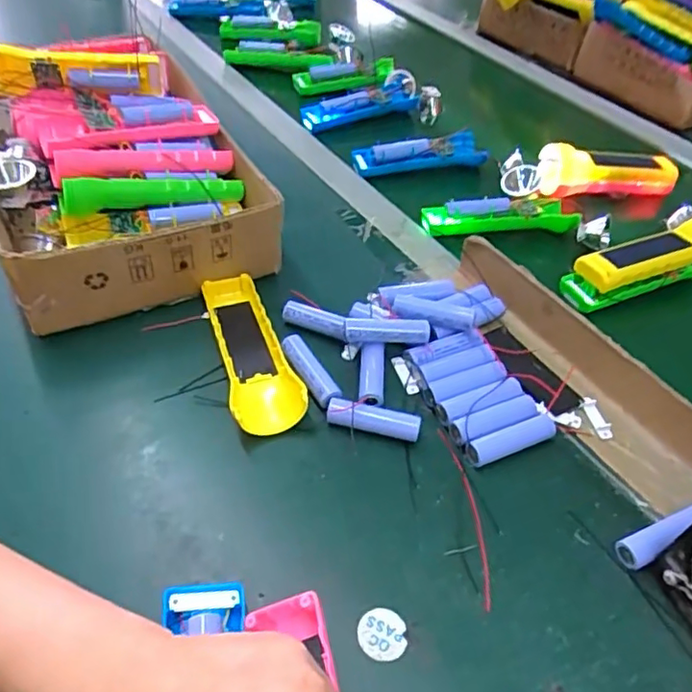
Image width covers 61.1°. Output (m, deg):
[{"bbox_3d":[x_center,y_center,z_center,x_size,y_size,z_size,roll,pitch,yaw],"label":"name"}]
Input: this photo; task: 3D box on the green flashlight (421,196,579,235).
[{"bbox_3d":[0.155,-0.132,0.588,0.150,0.029,0.028,-1,47,-4],"label":"green flashlight"}]

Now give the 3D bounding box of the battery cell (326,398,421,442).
[{"bbox_3d":[0.019,0.053,0.413,0.065,0.021,0.016,11,47,6],"label":"battery cell"}]

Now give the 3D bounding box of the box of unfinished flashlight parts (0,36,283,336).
[{"bbox_3d":[-0.210,-0.161,0.537,0.220,0.107,0.299,-18,50,-19],"label":"box of unfinished flashlight parts"}]

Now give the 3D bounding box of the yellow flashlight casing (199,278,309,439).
[{"bbox_3d":[-0.074,0.001,0.451,0.048,0.030,0.154,-12,49,-15],"label":"yellow flashlight casing"}]

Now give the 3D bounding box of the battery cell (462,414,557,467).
[{"bbox_3d":[0.116,0.066,0.407,0.071,0.014,0.017,-15,49,-17],"label":"battery cell"}]

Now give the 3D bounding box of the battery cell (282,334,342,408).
[{"bbox_3d":[-0.028,0.020,0.439,0.018,0.016,0.067,-23,52,-24],"label":"battery cell"}]

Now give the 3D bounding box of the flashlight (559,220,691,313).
[{"bbox_3d":[0.277,-0.078,0.539,0.163,0.042,0.050,-15,49,-17],"label":"flashlight"}]

